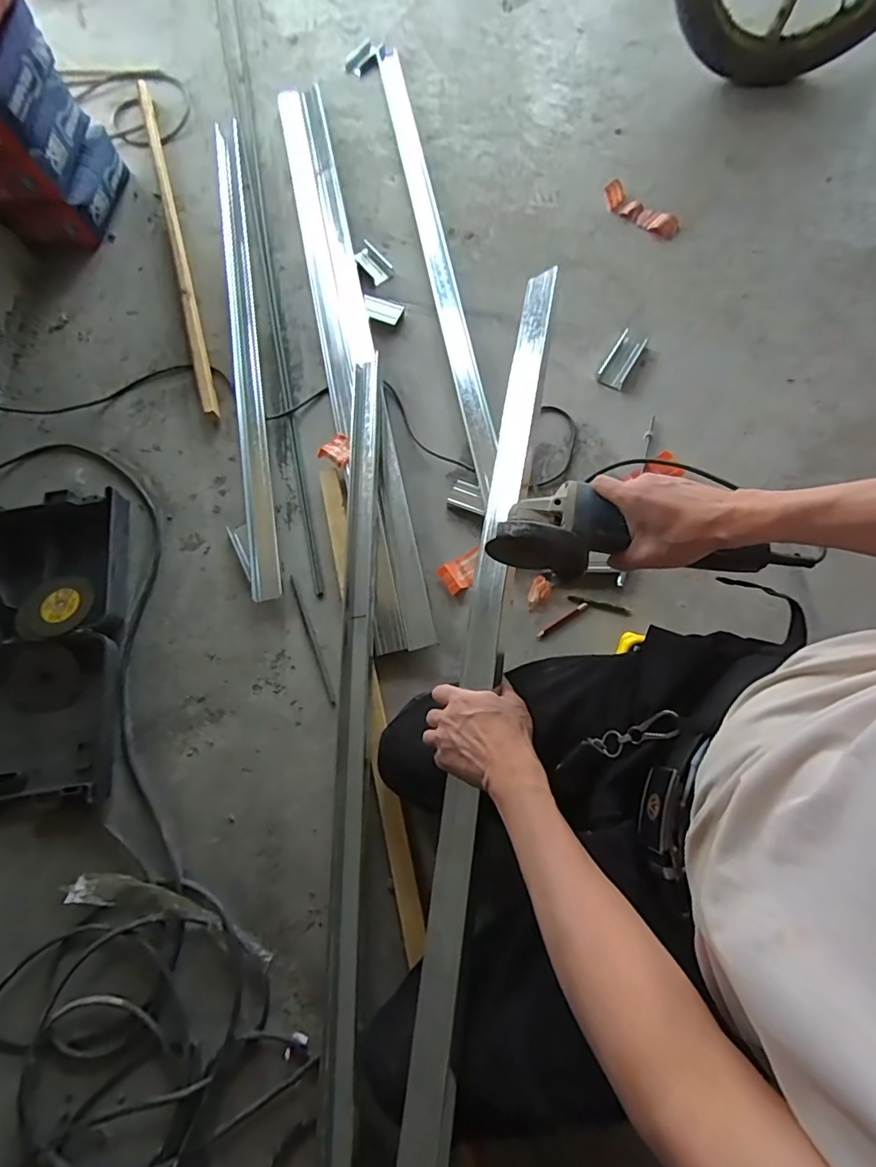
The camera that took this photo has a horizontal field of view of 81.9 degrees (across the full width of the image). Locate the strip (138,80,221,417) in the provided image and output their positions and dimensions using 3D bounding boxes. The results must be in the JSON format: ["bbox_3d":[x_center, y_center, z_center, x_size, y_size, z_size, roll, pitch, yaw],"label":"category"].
[{"bbox_3d":[-0.570,-0.765,1.093,0.033,0.034,0.985,-17,73,-3],"label":"strip"}]

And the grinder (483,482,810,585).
[{"bbox_3d":[0.212,-0.048,0.523,0.310,0.097,0.077,7,73,-3],"label":"grinder"}]

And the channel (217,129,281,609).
[{"bbox_3d":[-0.401,-0.513,1.006,0.076,0.029,1.156,-11,73,-1],"label":"channel"}]

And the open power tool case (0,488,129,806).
[{"bbox_3d":[-0.677,0.099,0.807,0.332,0.063,0.487,-8,73,0],"label":"open power tool case"}]

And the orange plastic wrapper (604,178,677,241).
[{"bbox_3d":[0.427,-0.784,1.061,0.176,0.031,0.055,43,79,13],"label":"orange plastic wrapper"}]

